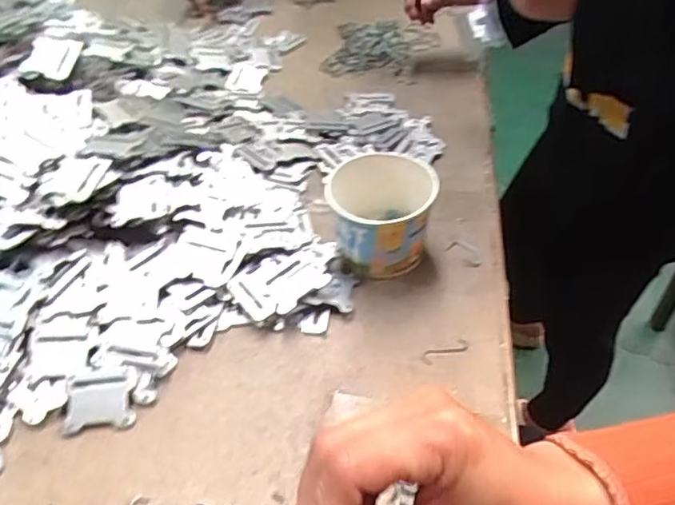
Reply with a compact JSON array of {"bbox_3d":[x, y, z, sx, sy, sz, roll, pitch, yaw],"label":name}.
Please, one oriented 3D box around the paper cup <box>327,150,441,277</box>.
[{"bbox_3d":[0.040,-0.032,0.528,0.092,0.073,0.090,-4,45,-2],"label":"paper cup"}]

